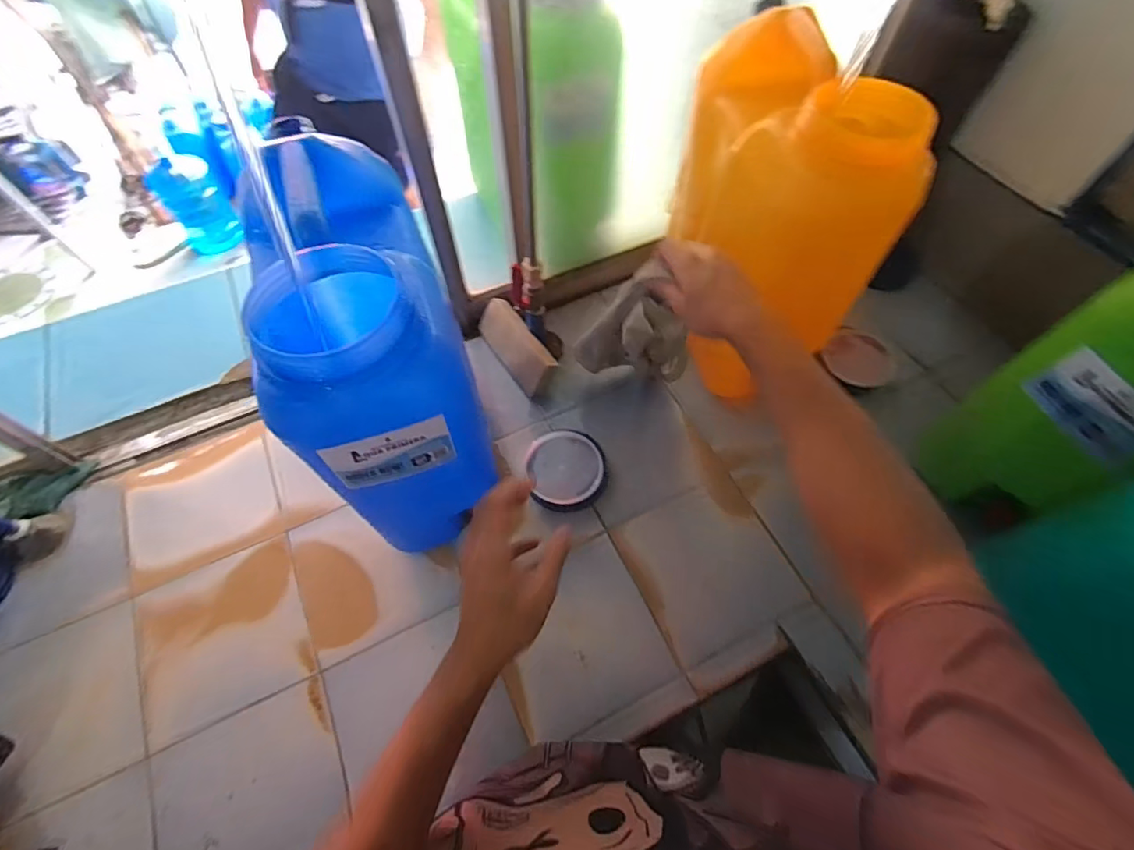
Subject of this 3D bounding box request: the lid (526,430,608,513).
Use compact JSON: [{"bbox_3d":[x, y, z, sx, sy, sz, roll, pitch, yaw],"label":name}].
[{"bbox_3d":[0.000,0.064,0.757,0.108,0.027,0.116,0,76,1],"label":"lid"}]

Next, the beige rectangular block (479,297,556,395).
[{"bbox_3d":[-0.086,-0.132,0.843,0.018,0.076,0.177,-3,50,-55],"label":"beige rectangular block"}]

